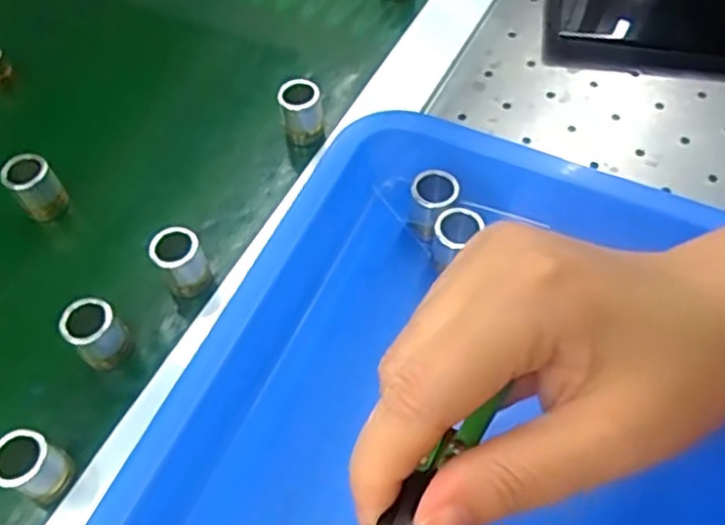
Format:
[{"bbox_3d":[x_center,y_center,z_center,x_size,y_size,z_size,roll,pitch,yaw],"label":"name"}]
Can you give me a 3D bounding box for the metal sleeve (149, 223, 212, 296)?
[{"bbox_3d":[-0.088,0.001,0.334,0.021,0.034,0.020,-1,57,2],"label":"metal sleeve"}]

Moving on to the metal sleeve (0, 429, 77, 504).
[{"bbox_3d":[-0.135,0.084,0.282,0.021,0.032,0.022,16,60,13],"label":"metal sleeve"}]

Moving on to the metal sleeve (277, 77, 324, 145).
[{"bbox_3d":[-0.034,-0.084,0.385,0.022,0.032,0.019,-9,58,-3],"label":"metal sleeve"}]

